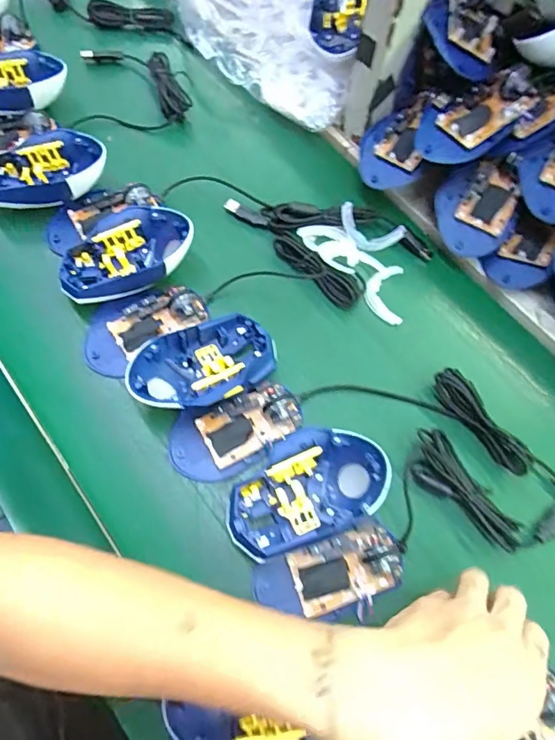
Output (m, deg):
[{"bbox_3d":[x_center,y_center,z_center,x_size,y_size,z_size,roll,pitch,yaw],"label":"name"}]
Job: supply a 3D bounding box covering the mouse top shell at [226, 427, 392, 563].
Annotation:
[{"bbox_3d":[0.021,0.088,0.351,0.121,0.038,0.074,-20,66,-10],"label":"mouse top shell"}]

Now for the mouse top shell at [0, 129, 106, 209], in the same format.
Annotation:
[{"bbox_3d":[-0.223,-0.188,0.453,0.115,0.045,0.073,-15,65,-8],"label":"mouse top shell"}]

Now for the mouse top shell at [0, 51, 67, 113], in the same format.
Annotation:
[{"bbox_3d":[-0.282,-0.296,0.491,0.120,0.036,0.081,-15,65,-8],"label":"mouse top shell"}]

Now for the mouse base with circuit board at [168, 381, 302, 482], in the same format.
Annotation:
[{"bbox_3d":[-0.032,0.047,0.371,0.107,0.028,0.061,-19,66,-10],"label":"mouse base with circuit board"}]

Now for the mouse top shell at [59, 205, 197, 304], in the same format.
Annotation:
[{"bbox_3d":[-0.138,-0.101,0.423,0.120,0.038,0.082,-34,69,-16],"label":"mouse top shell"}]

